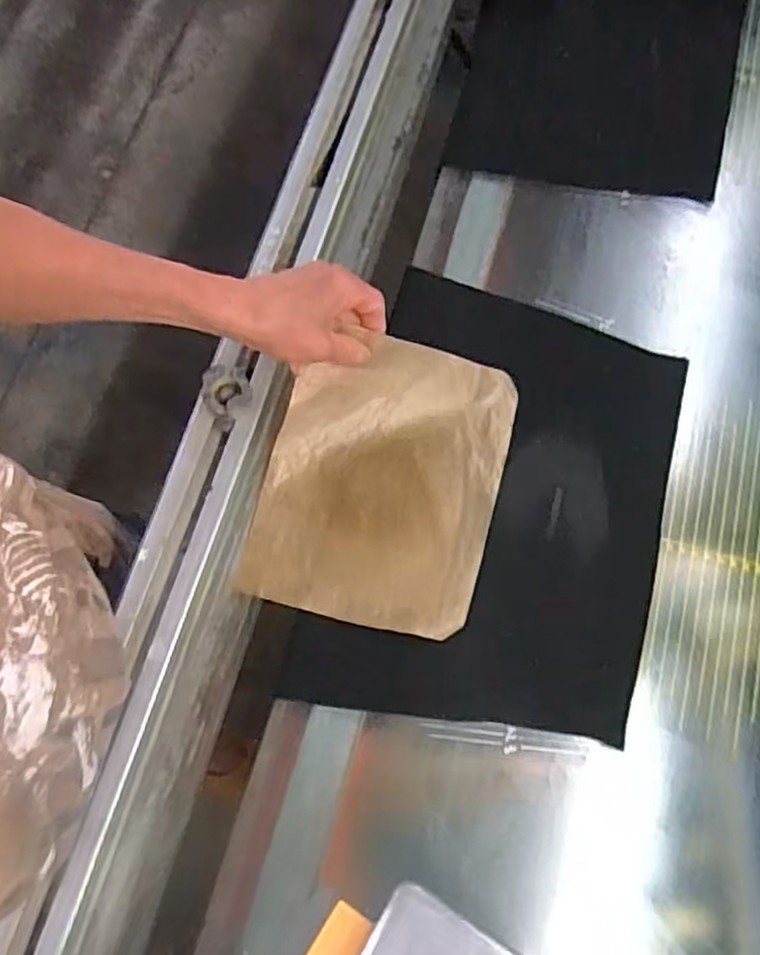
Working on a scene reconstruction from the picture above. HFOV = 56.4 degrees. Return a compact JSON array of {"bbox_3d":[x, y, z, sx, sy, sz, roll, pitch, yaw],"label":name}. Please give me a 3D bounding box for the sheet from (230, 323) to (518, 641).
[{"bbox_3d":[0.003,0.002,0.560,0.177,0.037,0.223,15,75,4],"label":"sheet"}]

